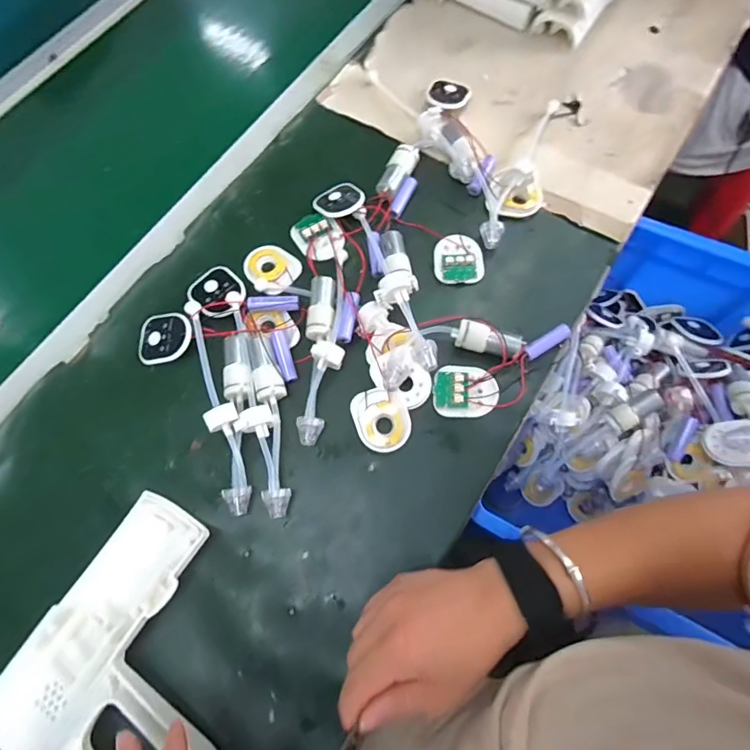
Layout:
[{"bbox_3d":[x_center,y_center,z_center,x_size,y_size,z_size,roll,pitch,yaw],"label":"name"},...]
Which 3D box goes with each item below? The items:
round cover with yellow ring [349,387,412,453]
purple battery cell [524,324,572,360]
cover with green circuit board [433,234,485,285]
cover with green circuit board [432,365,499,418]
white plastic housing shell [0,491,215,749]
[{"bbox_3d":[0.006,0.040,0.405,0.048,0.014,0.056,-19,70,-4],"label":"round cover with yellow ring"},{"bbox_3d":[0.164,-0.031,0.428,0.052,0.012,0.014,-32,72,-9],"label":"purple battery cell"},{"bbox_3d":[0.087,-0.120,0.466,0.050,0.012,0.054,-3,70,1],"label":"cover with green circuit board"},{"bbox_3d":[0.084,0.014,0.413,0.058,0.010,0.051,9,71,6],"label":"cover with green circuit board"},{"bbox_3d":[-0.170,0.225,0.337,0.175,0.037,0.198,33,75,13],"label":"white plastic housing shell"}]

